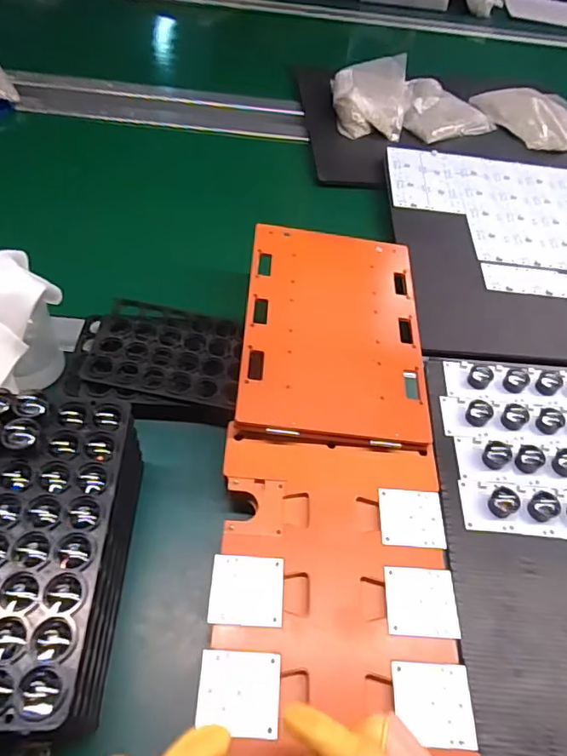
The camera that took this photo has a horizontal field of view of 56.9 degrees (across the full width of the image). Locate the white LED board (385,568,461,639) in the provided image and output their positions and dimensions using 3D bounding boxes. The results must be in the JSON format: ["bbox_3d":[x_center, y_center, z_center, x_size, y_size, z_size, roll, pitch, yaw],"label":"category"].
[{"bbox_3d":[0.094,0.153,0.357,0.048,0.004,0.044,5,52,-3],"label":"white LED board"}]

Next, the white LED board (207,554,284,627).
[{"bbox_3d":[-0.024,0.142,0.351,0.048,0.005,0.044,5,52,-3],"label":"white LED board"}]

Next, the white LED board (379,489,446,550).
[{"bbox_3d":[0.097,0.106,0.396,0.048,0.004,0.046,4,50,-1],"label":"white LED board"}]

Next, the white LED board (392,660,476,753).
[{"bbox_3d":[0.092,0.199,0.320,0.048,0.004,0.044,6,50,-1],"label":"white LED board"}]

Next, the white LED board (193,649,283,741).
[{"bbox_3d":[-0.027,0.189,0.314,0.048,0.004,0.044,5,52,-2],"label":"white LED board"}]

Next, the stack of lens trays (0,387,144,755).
[{"bbox_3d":[-0.154,0.116,0.332,0.099,0.107,0.196,1,55,-4],"label":"stack of lens trays"}]

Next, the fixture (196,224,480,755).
[{"bbox_3d":[0.043,0.051,0.415,0.164,0.025,0.450,5,58,-1],"label":"fixture"}]

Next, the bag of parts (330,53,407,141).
[{"bbox_3d":[0.137,-0.442,0.819,0.118,0.047,0.163,2,55,-3],"label":"bag of parts"}]

